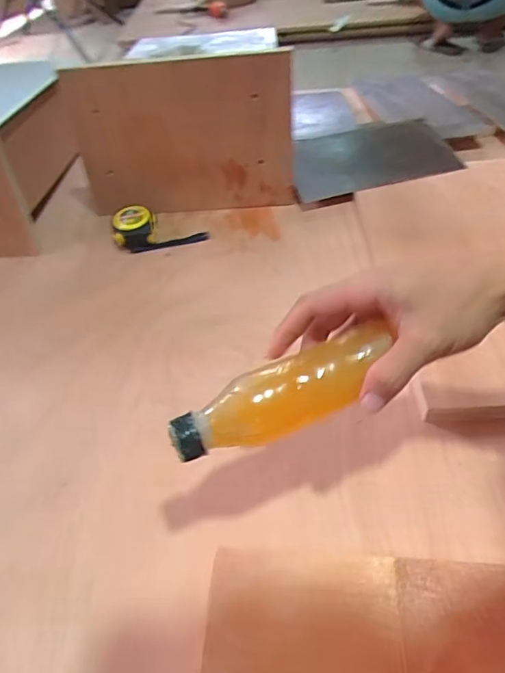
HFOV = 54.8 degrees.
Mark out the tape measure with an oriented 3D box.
[{"bbox_3d":[-0.138,-0.159,0.720,0.136,0.048,0.056,-2,46,5],"label":"tape measure"}]

